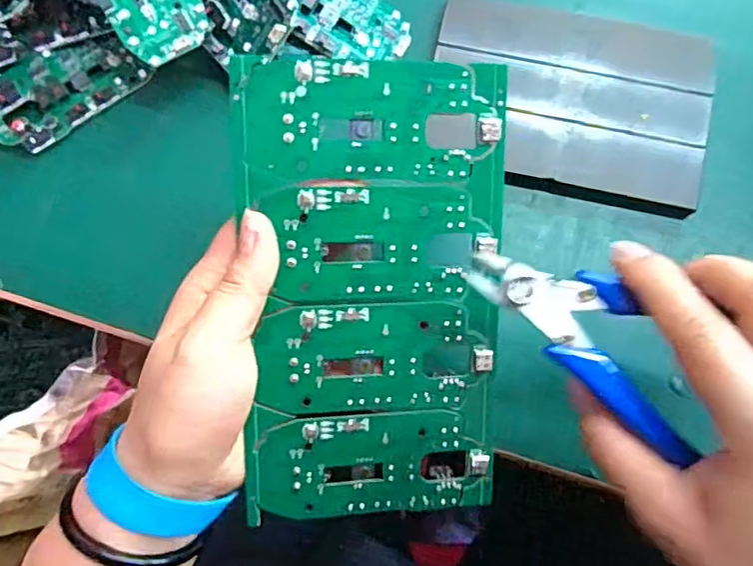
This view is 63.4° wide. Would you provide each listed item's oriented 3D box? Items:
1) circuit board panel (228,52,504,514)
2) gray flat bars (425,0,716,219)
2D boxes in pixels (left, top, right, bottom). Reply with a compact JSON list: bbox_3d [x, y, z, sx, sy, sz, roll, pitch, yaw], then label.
[{"bbox_3d":[0.000,0.008,0.252,0.104,0.004,0.186,-1,100,-10],"label":"circuit board panel"},{"bbox_3d":[0.103,-0.098,0.326,0.145,0.008,0.107,13,78,4],"label":"gray flat bars"}]

